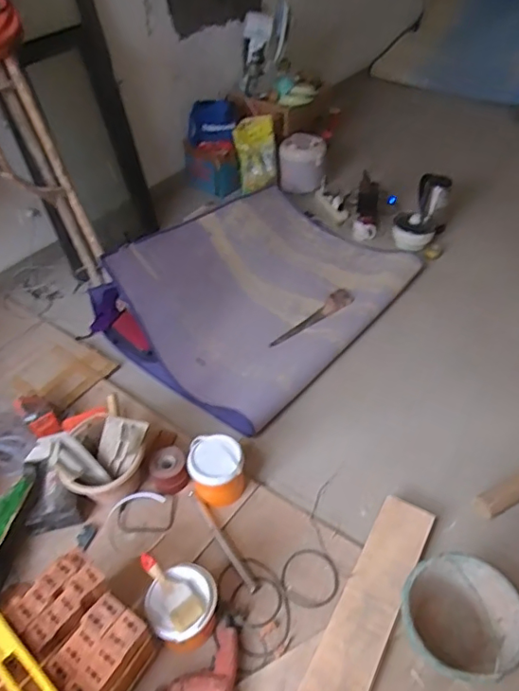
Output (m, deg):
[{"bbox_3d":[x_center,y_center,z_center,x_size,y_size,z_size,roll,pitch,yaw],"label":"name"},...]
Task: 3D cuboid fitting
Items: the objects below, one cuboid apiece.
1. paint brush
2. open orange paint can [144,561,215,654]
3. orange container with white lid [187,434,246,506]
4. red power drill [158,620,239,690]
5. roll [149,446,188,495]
[{"bbox_3d":[-0.220,0.579,1.270,0.069,0.026,0.213,-31,51,-26],"label":"paint brush"},{"bbox_3d":[-0.183,0.655,1.302,0.164,0.177,0.158,-1,45,1],"label":"open orange paint can"},{"bbox_3d":[-0.128,0.374,1.584,0.154,0.169,0.152,-1,46,1],"label":"orange container with white lid"},{"bbox_3d":[-0.119,0.783,1.245,0.150,0.072,0.233,35,56,29],"label":"red power drill"},{"bbox_3d":[-0.281,0.385,1.619,0.111,0.096,0.121,-1,46,1],"label":"roll"}]

